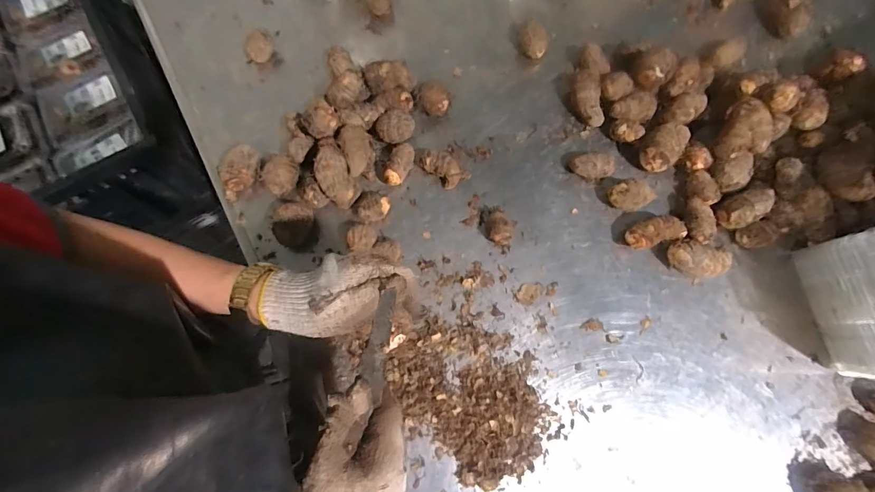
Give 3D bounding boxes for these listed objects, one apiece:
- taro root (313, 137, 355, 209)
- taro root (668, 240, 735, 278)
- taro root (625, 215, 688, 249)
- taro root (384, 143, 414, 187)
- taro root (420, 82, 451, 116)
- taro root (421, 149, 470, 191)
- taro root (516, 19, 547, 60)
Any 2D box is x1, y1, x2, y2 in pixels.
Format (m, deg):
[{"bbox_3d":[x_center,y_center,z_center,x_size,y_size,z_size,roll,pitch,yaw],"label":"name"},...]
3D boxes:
[{"bbox_3d":[-0.149,-0.106,0.552,0.044,0.053,0.098,-16,88,-5],"label":"taro root"},{"bbox_3d":[0.367,0.019,0.546,0.081,0.044,0.049,7,74,1],"label":"taro root"},{"bbox_3d":[0.310,-0.018,0.558,0.080,0.048,0.036,-15,75,-5],"label":"taro root"},{"bbox_3d":[-0.056,-0.121,0.589,0.032,0.037,0.067,16,75,4],"label":"taro root"},{"bbox_3d":[-0.003,-0.233,0.616,0.049,0.047,0.044,-1,74,-1],"label":"taro root"},{"bbox_3d":[0.010,-0.115,0.587,0.078,0.036,0.040,21,75,5],"label":"taro root"},{"bbox_3d":[0.162,-0.350,0.663,0.054,0.045,0.052,0,74,-1],"label":"taro root"}]

